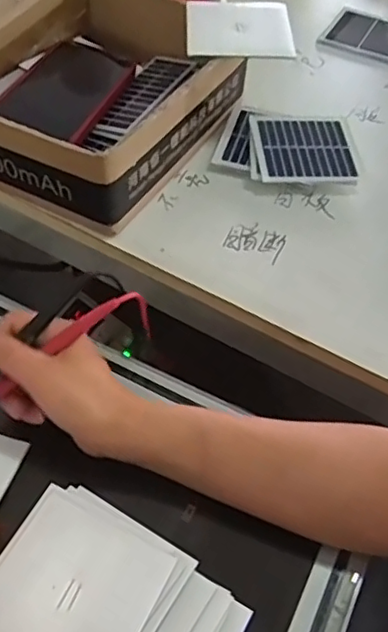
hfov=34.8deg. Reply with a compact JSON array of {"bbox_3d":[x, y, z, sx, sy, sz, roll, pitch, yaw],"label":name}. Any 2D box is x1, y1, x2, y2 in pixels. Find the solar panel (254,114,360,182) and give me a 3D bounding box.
[{"bbox_3d":[0.097,-0.148,0.544,0.085,0.005,0.093,1,50,-3],"label":"solar panel"}]

